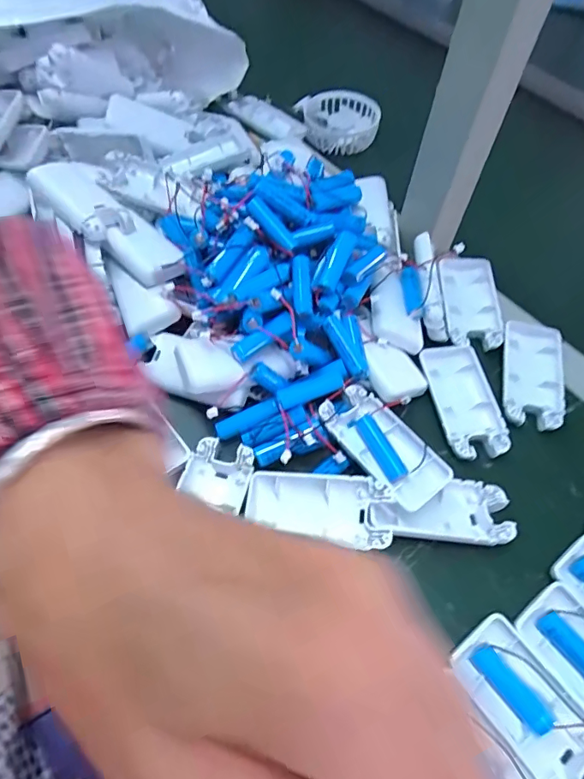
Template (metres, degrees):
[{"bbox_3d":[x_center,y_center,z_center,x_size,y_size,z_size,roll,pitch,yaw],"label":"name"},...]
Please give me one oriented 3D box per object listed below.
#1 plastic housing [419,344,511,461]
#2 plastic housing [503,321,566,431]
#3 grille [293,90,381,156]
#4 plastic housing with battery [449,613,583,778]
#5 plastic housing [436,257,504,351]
[{"bbox_3d":[0.135,0.009,0.384,0.052,0.013,0.094,-6,57,-7],"label":"plastic housing"},{"bbox_3d":[0.194,-0.013,0.398,0.049,0.011,0.098,12,57,5],"label":"plastic housing"},{"bbox_3d":[0.054,-0.312,0.583,0.087,0.037,0.084,2,57,-2],"label":"grille"},{"bbox_3d":[0.134,0.178,0.276,0.044,0.013,0.093,-33,64,-22],"label":"plastic housing with battery"},{"bbox_3d":[0.156,-0.076,0.430,0.048,0.012,0.092,1,57,-3],"label":"plastic housing"}]

